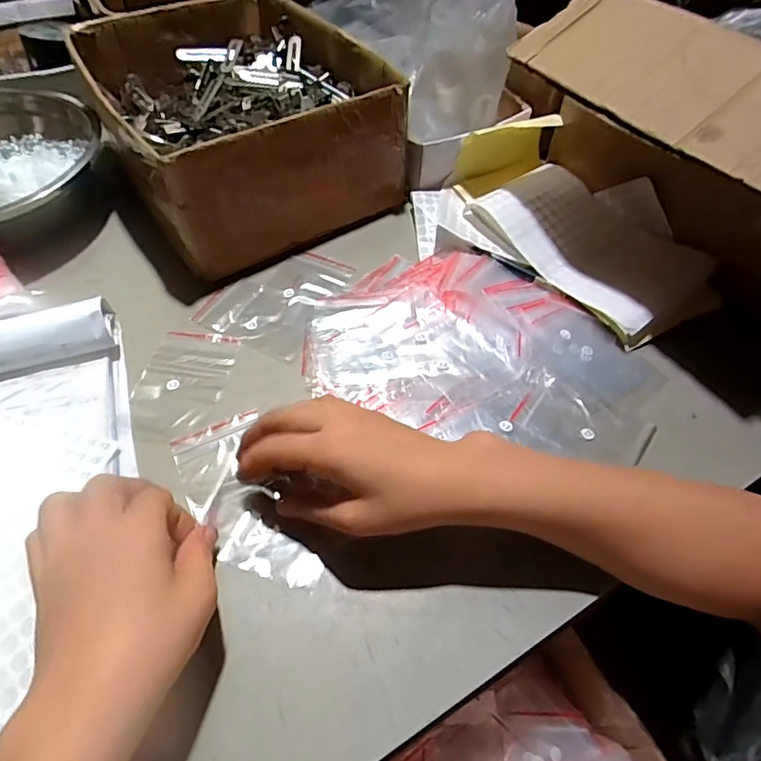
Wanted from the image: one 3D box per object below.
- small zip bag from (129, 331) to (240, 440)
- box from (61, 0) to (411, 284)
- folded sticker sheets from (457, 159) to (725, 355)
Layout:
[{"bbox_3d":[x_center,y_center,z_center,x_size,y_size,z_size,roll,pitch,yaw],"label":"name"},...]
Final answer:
[{"bbox_3d":[-0.165,0.003,0.430,0.068,0.005,0.108,6,54,2],"label":"small zip bag"},{"bbox_3d":[-0.158,-0.292,0.573,0.261,0.127,0.322,-29,60,-21],"label":"box"},{"bbox_3d":[0.210,-0.148,0.522,0.144,0.040,0.253,-31,61,-22],"label":"folded sticker sheets"}]

